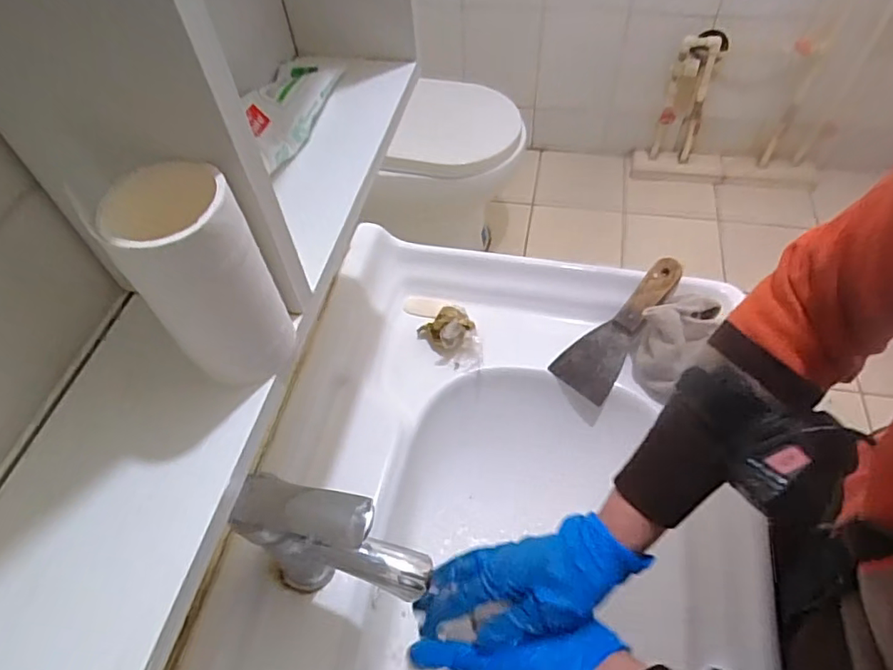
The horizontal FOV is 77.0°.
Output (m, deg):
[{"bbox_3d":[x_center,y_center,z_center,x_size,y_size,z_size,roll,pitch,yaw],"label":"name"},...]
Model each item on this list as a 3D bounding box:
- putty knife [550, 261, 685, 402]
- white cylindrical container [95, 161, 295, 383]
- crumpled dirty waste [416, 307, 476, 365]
[{"bbox_3d":[0.214,-0.007,0.657,0.192,0.020,0.068,-45,78,0],"label":"putty knife"},{"bbox_3d":[-0.104,-0.025,0.247,0.054,0.109,0.047,-33,59,-19],"label":"white cylindrical container"},{"bbox_3d":[0.000,-0.007,0.664,0.058,0.037,0.057,-2,54,2],"label":"crumpled dirty waste"}]

